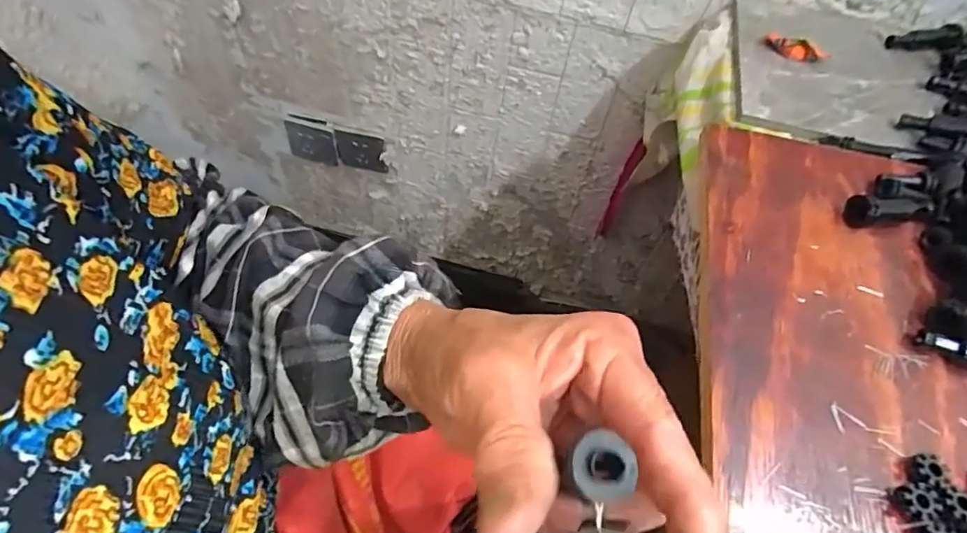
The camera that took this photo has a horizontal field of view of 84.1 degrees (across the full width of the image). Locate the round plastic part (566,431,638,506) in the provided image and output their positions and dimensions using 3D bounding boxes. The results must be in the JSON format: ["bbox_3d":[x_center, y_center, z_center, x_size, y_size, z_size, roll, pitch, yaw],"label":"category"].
[{"bbox_3d":[0.032,0.054,0.144,0.016,0.008,0.016,6,57,0],"label":"round plastic part"}]

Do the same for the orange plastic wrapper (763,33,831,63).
[{"bbox_3d":[0.295,-0.206,0.507,0.056,0.018,0.022,32,61,16],"label":"orange plastic wrapper"}]

